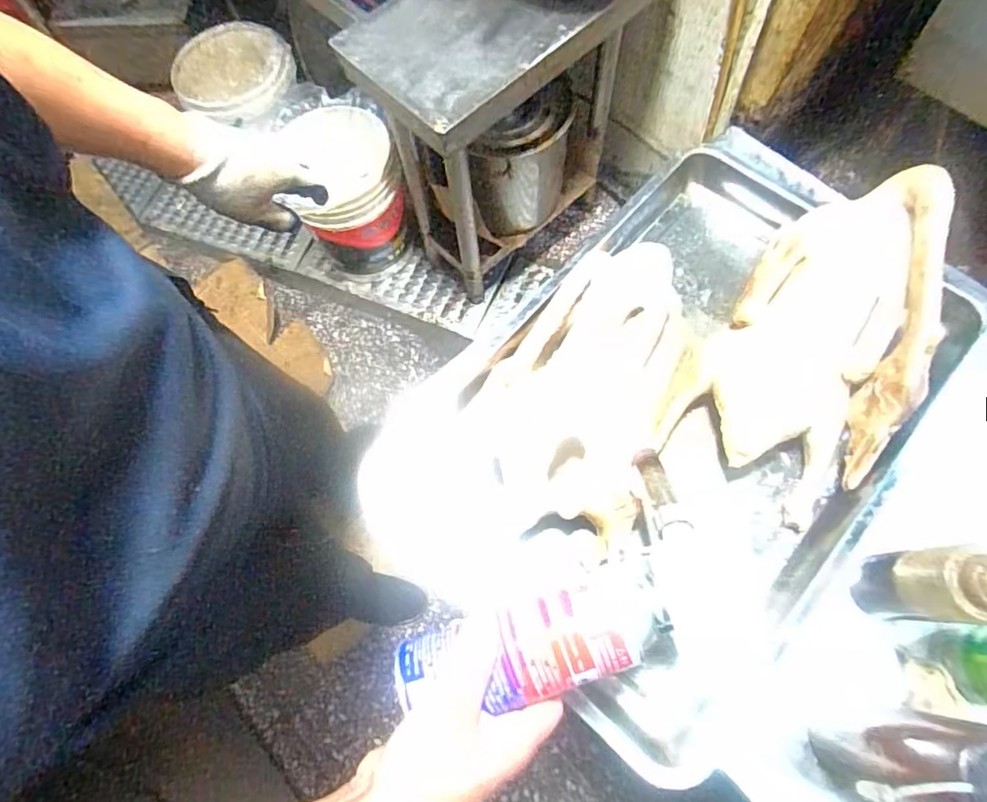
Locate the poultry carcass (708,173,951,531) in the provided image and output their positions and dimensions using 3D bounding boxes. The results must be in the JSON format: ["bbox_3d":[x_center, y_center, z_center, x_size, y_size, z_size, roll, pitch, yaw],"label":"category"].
[{"bbox_3d":[0.341,-0.073,0.595,0.190,0.125,0.353,30,73,14],"label":"poultry carcass"}]

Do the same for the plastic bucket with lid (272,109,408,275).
[{"bbox_3d":[-0.357,-0.520,1.495,0.247,0.359,0.289,-18,68,-5],"label":"plastic bucket with lid"}]

